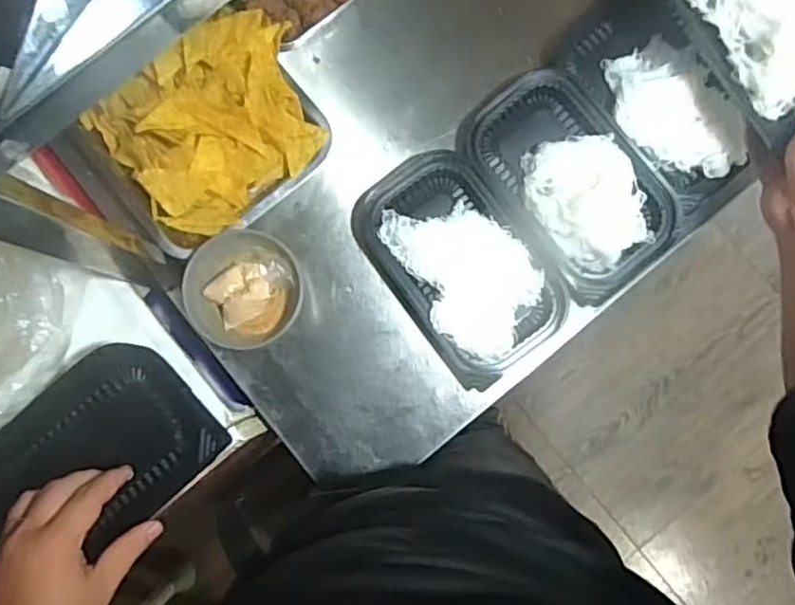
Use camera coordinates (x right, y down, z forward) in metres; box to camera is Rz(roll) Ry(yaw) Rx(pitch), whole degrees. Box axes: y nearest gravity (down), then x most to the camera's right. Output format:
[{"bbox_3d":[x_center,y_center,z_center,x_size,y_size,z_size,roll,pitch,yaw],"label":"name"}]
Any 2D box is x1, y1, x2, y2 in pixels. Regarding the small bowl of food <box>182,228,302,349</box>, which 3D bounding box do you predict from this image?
[{"bbox_3d":[-0.148,-0.012,0.659,0.107,0.054,0.110,0,86,1],"label":"small bowl of food"}]

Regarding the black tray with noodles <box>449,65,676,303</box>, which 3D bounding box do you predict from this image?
[{"bbox_3d":[0.172,-0.121,0.680,0.129,0.043,0.231,-38,86,-2],"label":"black tray with noodles"}]

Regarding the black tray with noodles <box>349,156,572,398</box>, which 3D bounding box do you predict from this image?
[{"bbox_3d":[0.063,-0.040,0.674,0.138,0.035,0.223,-35,86,-2],"label":"black tray with noodles"}]

